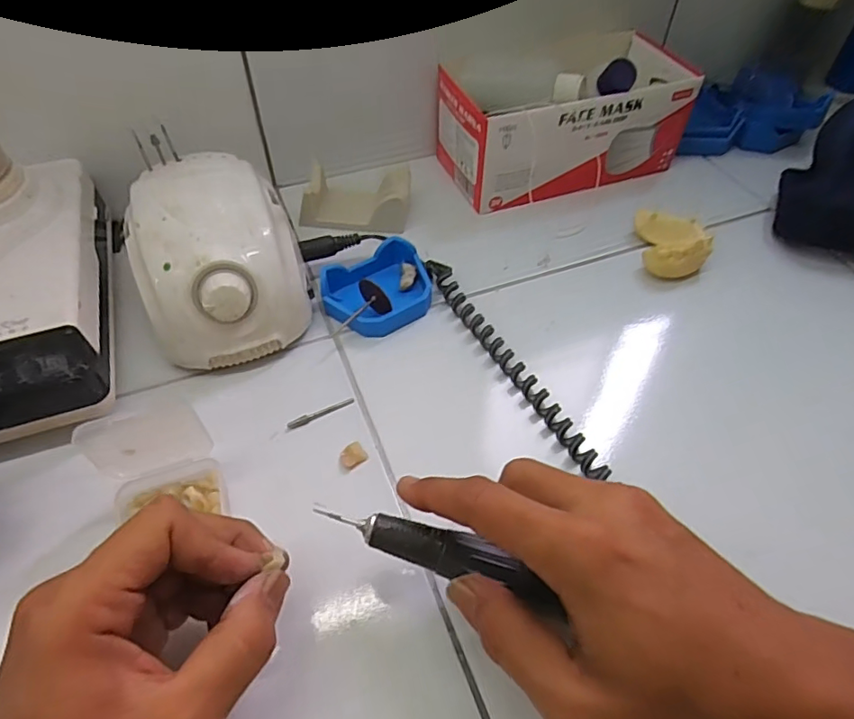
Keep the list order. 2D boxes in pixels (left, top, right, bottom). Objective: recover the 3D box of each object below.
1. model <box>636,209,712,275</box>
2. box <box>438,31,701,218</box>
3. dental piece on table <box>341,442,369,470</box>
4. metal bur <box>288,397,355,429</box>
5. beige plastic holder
[{"bbox_3d":[0.194,-0.094,0.439,0.045,0.031,0.065,6,51,4],"label":"model"},{"bbox_3d":[0.127,-0.211,0.488,0.212,0.088,0.120,-20,55,-18],"label":"box"},{"bbox_3d":[-0.044,0.057,0.327,0.015,0.006,0.014,-22,54,-18],"label":"dental piece on table"},{"bbox_3d":[-0.066,0.033,0.346,0.044,0.004,0.004,-22,54,-18],"label":"metal bur"},{"bbox_3d":[-0.058,-0.138,0.466,0.087,0.035,0.048,5,51,4],"label":"beige plastic holder"}]

